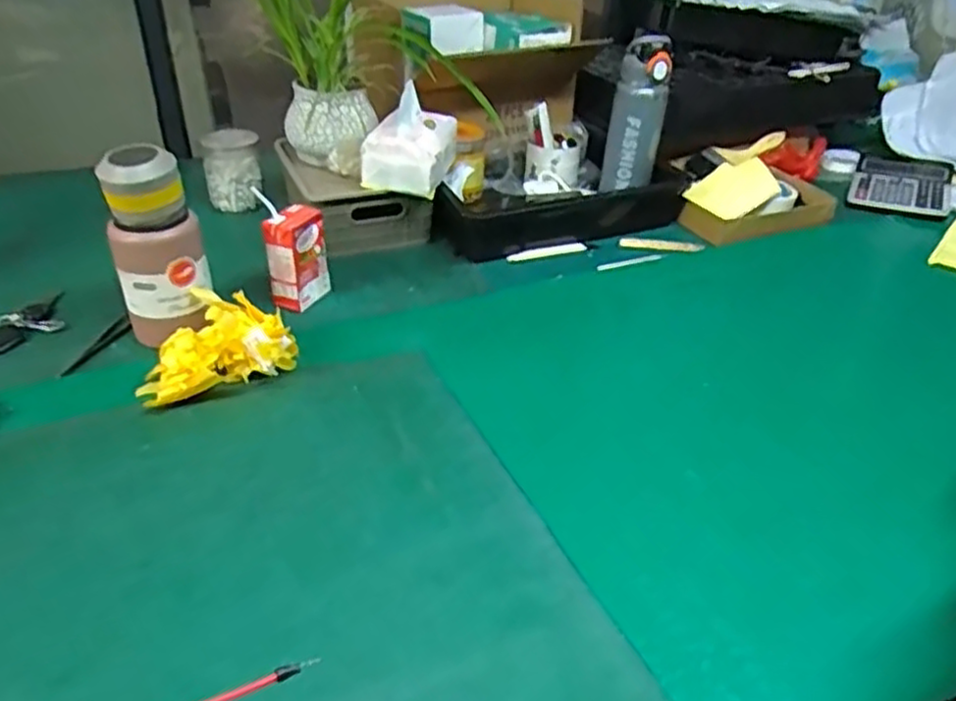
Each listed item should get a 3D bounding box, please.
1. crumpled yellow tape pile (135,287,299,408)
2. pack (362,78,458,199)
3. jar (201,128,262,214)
[{"bbox_3d":[-0.261,-0.005,0.729,0.148,0.058,0.121,-9,35,-16],"label":"crumpled yellow tape pile"},{"bbox_3d":[-0.088,-0.271,0.934,0.101,0.100,0.124,7,34,8],"label":"pack"},{"bbox_3d":[-0.348,-0.256,1.031,0.074,0.118,0.074,-9,35,-16],"label":"jar"}]

